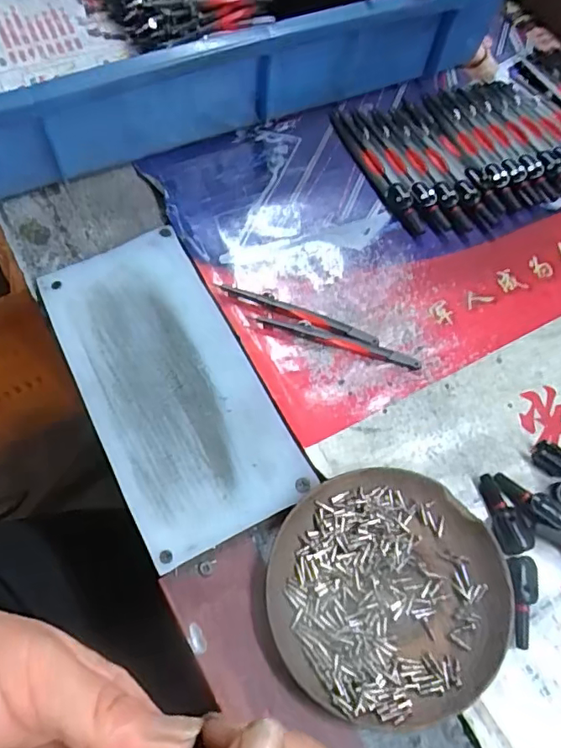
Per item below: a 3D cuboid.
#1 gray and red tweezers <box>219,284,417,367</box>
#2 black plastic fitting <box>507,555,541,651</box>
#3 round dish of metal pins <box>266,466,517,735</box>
[{"bbox_3d":[0.024,-0.029,0.344,0.126,0.006,0.019,18,65,6],"label":"gray and red tweezers"},{"bbox_3d":[0.122,0.114,0.278,0.015,0.012,0.042,4,65,0],"label":"black plastic fitting"},{"bbox_3d":[0.053,0.106,0.274,0.114,0.019,0.112,1,65,-2],"label":"round dish of metal pins"}]

